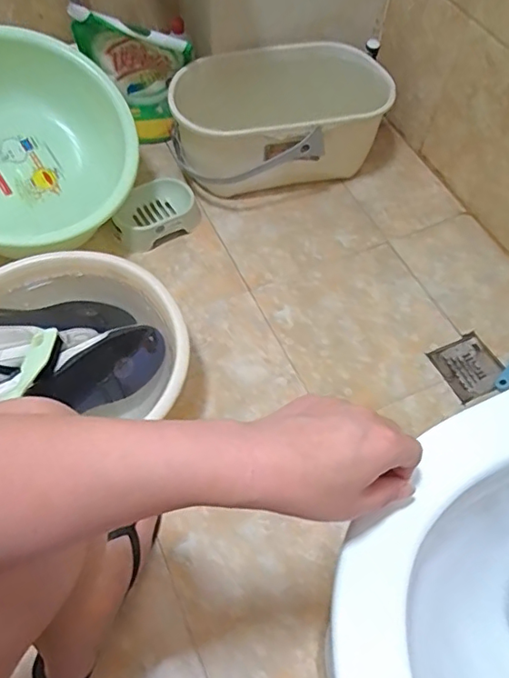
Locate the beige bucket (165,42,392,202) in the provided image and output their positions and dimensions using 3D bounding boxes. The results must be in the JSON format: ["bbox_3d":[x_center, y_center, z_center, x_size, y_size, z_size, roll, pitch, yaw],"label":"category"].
[{"bbox_3d":[0.044,-0.401,1.040,0.389,0.191,0.222,-10,60,-8],"label":"beige bucket"}]

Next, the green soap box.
[{"bbox_3d":[-0.189,-0.233,1.018,0.168,0.061,0.108,-29,64,-17],"label":"green soap box"}]

